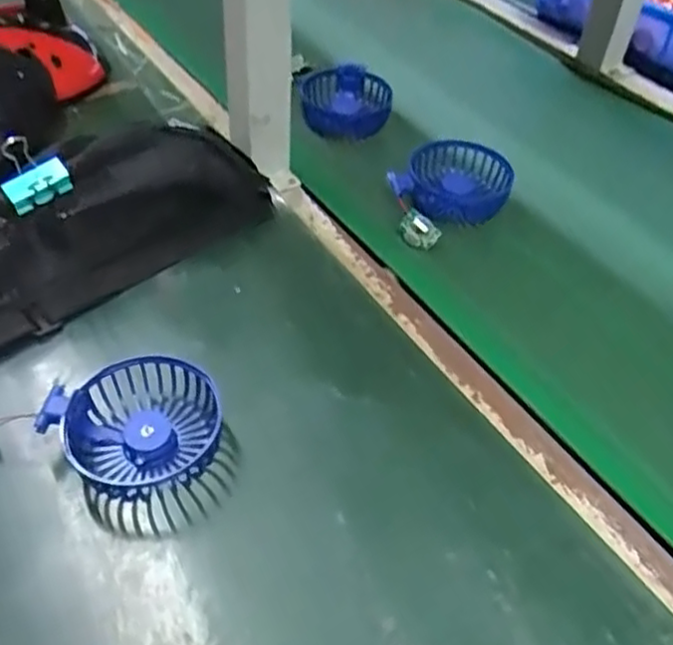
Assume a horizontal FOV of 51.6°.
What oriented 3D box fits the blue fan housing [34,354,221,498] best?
[{"bbox_3d":[-0.118,0.060,0.408,0.096,0.031,0.075,-14,50,-15],"label":"blue fan housing"}]

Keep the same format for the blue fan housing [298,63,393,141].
[{"bbox_3d":[0.013,-0.215,0.684,0.090,0.036,0.090,2,48,-2],"label":"blue fan housing"}]

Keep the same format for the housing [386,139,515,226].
[{"bbox_3d":[0.105,-0.119,0.606,0.087,0.033,0.098,26,51,19],"label":"housing"}]

